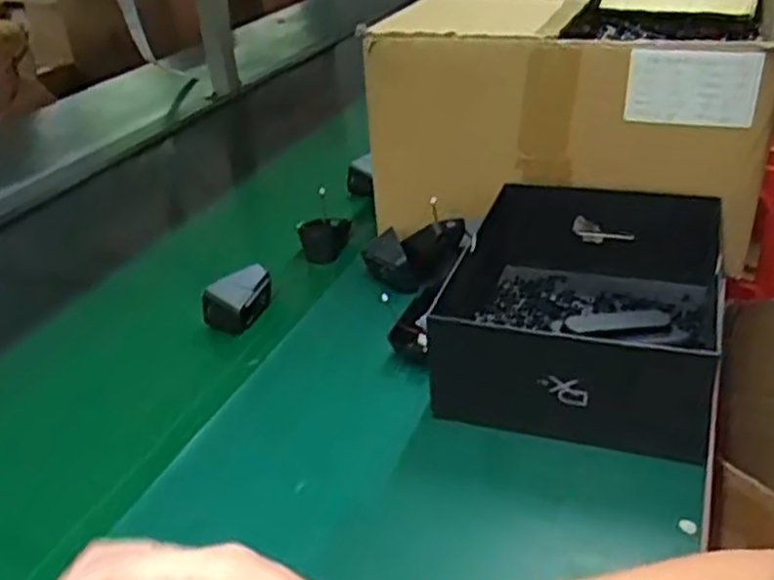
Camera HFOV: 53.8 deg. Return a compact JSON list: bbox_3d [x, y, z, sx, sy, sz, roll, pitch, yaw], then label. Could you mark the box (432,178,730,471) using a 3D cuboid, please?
[{"bbox_3d":[0.154,0.009,0.603,0.203,0.087,0.242,7,32,20],"label":"box"}]

